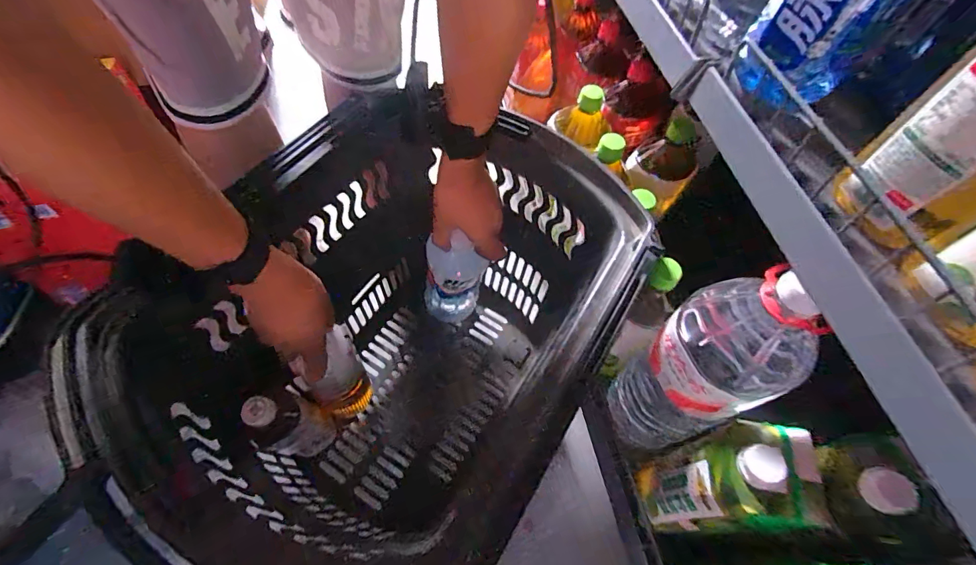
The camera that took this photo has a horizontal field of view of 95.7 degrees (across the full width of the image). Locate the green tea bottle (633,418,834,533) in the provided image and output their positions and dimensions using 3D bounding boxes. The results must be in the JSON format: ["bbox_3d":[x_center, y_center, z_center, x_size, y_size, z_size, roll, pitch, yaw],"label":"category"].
[{"bbox_3d":[0.210,0.182,0.399,0.070,0.193,0.072,-3,61,-6],"label":"green tea bottle"}]

